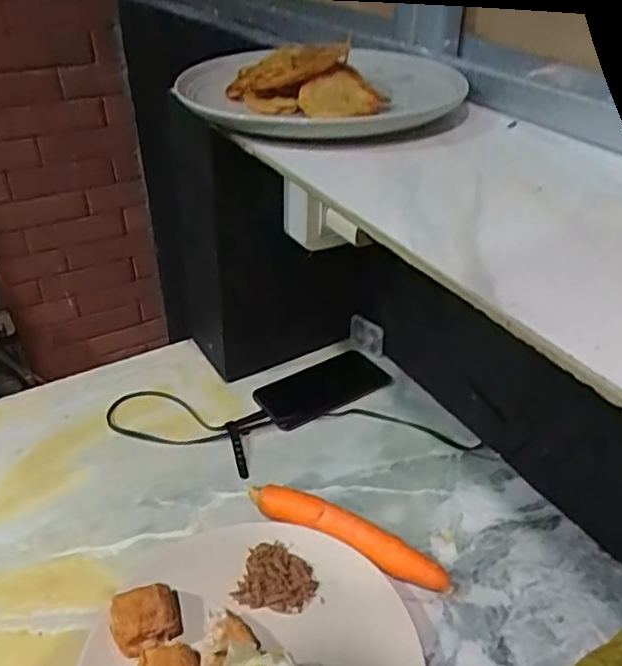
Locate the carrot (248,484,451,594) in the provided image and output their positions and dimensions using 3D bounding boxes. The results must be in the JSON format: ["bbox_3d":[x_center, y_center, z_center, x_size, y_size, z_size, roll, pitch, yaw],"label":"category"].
[{"bbox_3d":[0.032,0.183,0.563,0.187,0.028,0.034,16,39,22],"label":"carrot"}]

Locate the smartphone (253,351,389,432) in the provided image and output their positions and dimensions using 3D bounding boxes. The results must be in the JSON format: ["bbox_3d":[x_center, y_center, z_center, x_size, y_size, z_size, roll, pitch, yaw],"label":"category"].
[{"bbox_3d":[0.013,0.063,0.738,0.151,0.008,0.079,-22,40,-26],"label":"smartphone"}]

